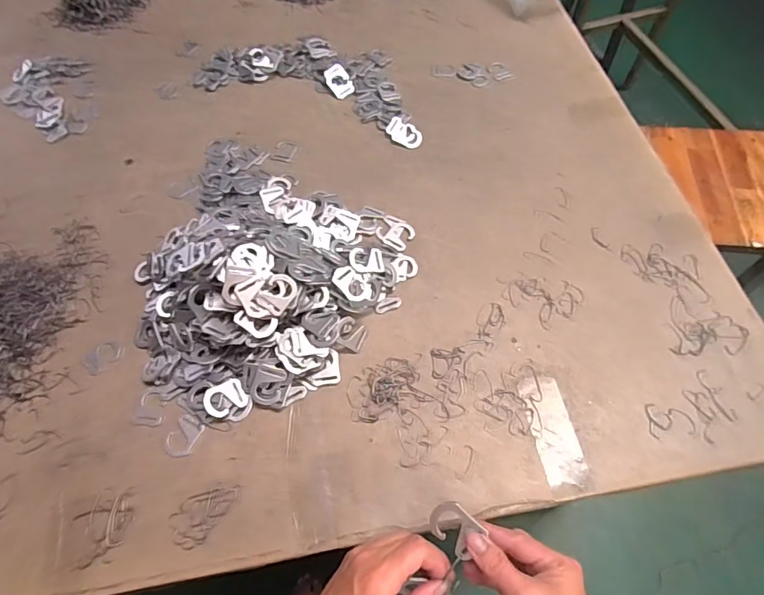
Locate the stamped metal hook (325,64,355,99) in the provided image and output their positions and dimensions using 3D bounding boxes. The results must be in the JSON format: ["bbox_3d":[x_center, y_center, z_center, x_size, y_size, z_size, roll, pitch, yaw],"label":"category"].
[{"bbox_3d":[-0.074,-0.371,0.783,0.040,0.007,0.059,-33,88,-11],"label":"stamped metal hook"}]

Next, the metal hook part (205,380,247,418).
[{"bbox_3d":[-0.179,0.115,0.521,0.045,0.004,0.035,-26,79,-31],"label":"metal hook part"}]

